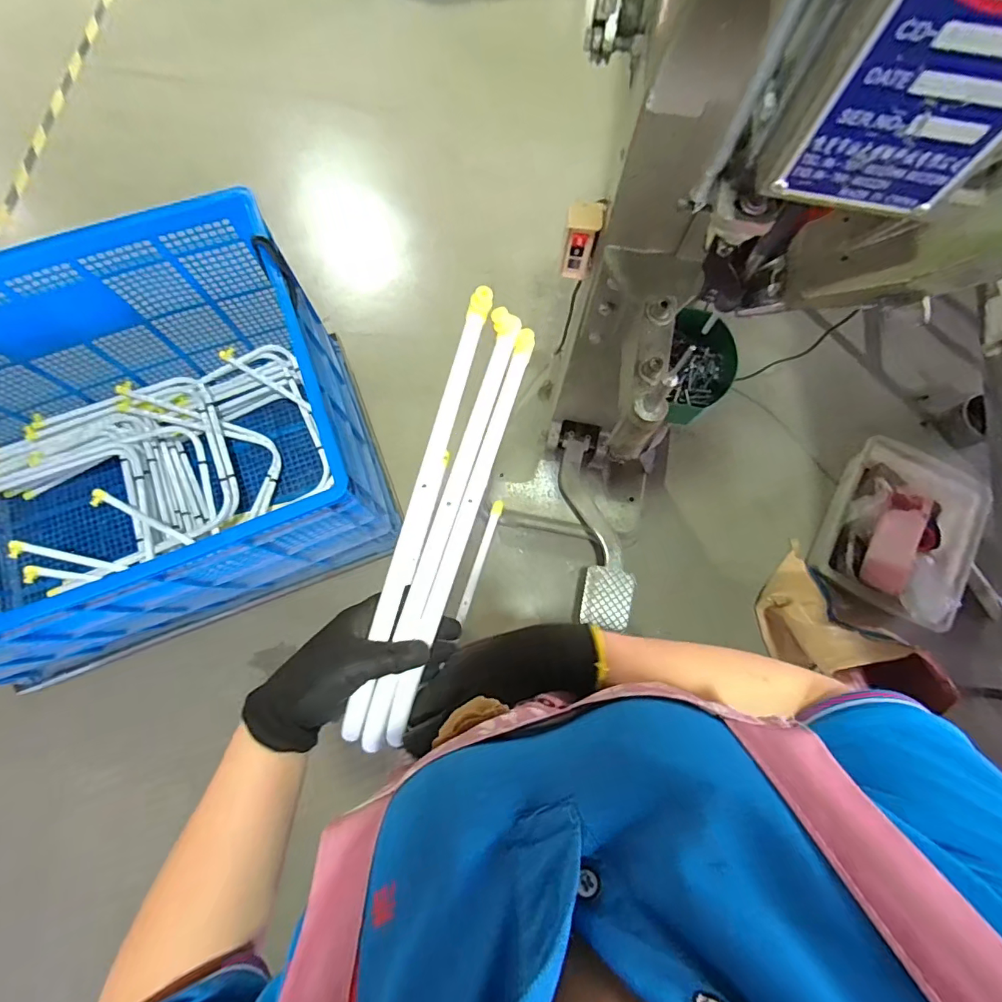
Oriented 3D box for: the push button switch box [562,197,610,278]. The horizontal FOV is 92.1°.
[{"bbox_3d":[0.119,-0.386,0.717,0.051,0.127,0.037,10,77,2],"label":"push button switch box"}]

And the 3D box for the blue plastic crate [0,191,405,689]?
[{"bbox_3d":[-0.858,-0.076,1.089,1.055,0.584,0.725,-24,78,-6],"label":"blue plastic crate"}]

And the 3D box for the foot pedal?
[{"bbox_3d":[0.250,0.085,1.297,0.151,0.085,0.515,-9,77,-3],"label":"foot pedal"}]

